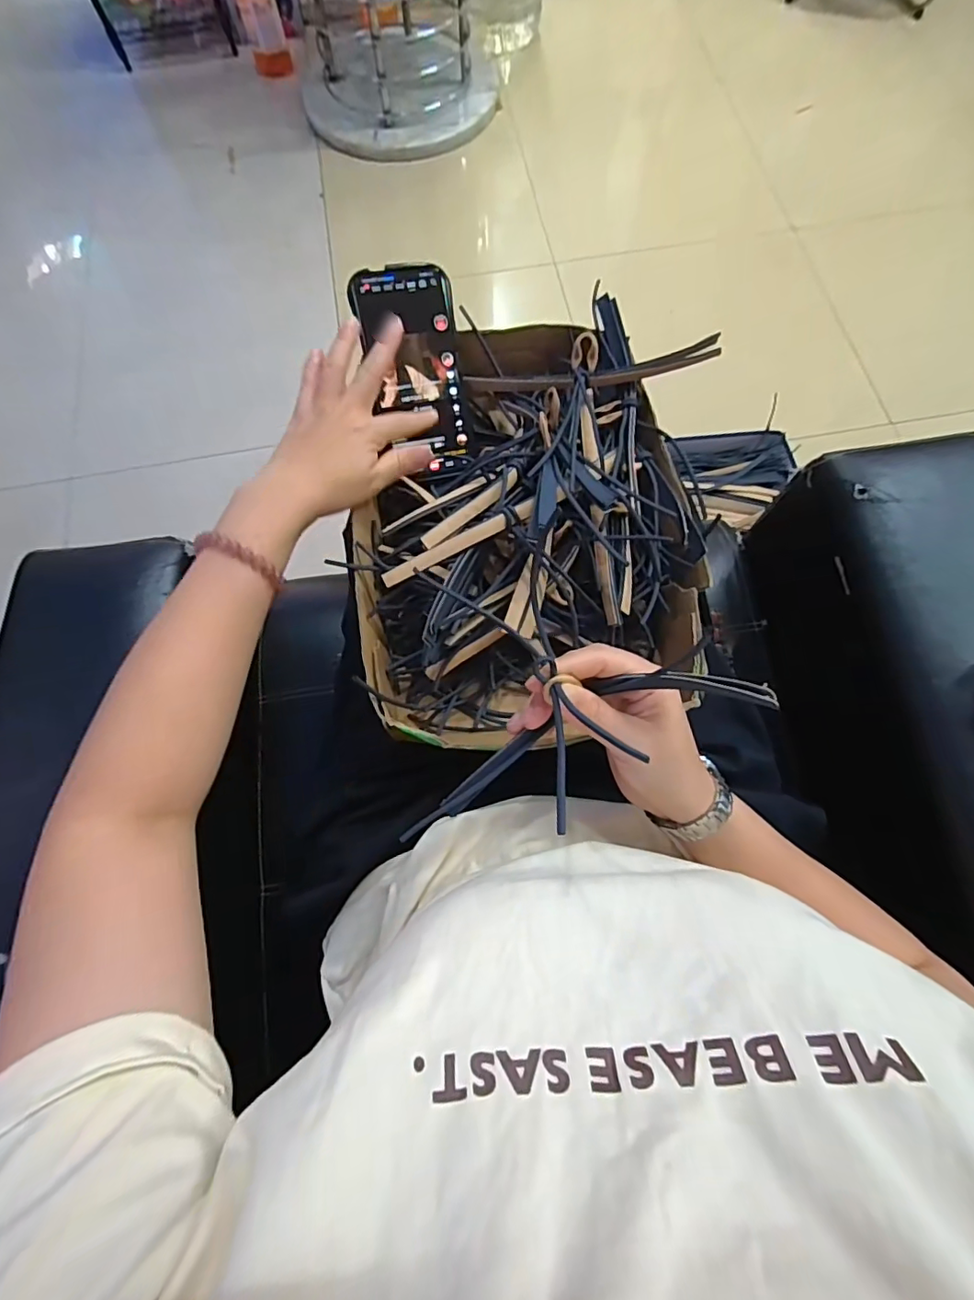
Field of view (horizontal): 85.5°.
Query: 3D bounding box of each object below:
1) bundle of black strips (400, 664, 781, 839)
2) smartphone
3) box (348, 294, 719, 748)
[{"bbox_3d":[0.037,0.046,0.262,0.186,0.078,0.067,-29,71,25],"label":"bundle of black strips"},{"bbox_3d":[-0.058,-0.230,0.439,0.079,0.017,0.162,-12,104,-9],"label":"smartphone"},{"bbox_3d":[0.030,-0.102,0.426,0.262,0.096,0.345,-6,72,0],"label":"box"}]

